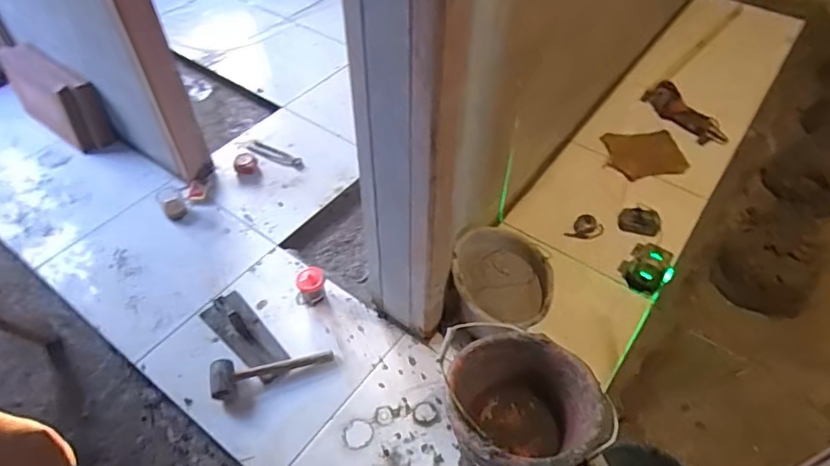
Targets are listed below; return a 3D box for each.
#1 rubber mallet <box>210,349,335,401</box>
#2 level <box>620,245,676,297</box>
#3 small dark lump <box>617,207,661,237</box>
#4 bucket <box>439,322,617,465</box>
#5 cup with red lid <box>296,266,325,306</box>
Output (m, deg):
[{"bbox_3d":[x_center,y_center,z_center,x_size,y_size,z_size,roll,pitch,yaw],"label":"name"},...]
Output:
[{"bbox_3d":[-0.357,0.344,1.351,0.300,0.061,0.092,-10,51,-8],"label":"rubber mallet"},{"bbox_3d":[0.654,0.104,1.512,0.129,0.128,0.099,26,55,20],"label":"level"},{"bbox_3d":[0.699,-0.035,1.658,0.127,0.046,0.085,16,52,13],"label":"small dark lump"},{"bbox_3d":[0.219,0.403,1.152,0.285,0.293,0.281,0,49,0],"label":"bucket"},{"bbox_3d":[-0.291,0.155,1.503,0.074,0.093,0.081,0,51,0],"label":"cup with red lid"}]

